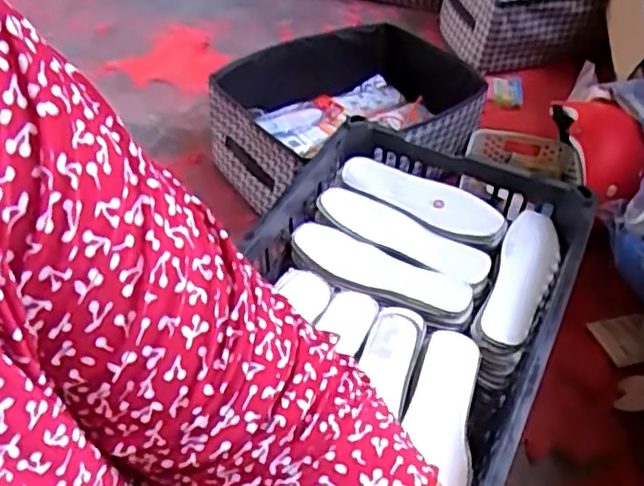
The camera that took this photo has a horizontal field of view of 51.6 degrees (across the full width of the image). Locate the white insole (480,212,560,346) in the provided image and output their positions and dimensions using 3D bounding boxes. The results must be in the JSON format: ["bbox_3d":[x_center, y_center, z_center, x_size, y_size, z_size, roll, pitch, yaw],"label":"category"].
[{"bbox_3d":[0.238,0.037,0.790,0.063,0.022,0.213,19,49,15],"label":"white insole"}]

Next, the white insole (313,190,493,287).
[{"bbox_3d":[0.102,-0.013,0.846,0.232,0.018,0.062,26,51,21],"label":"white insole"}]

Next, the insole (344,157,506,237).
[{"bbox_3d":[0.128,-0.064,0.868,0.221,0.013,0.064,28,67,28],"label":"insole"}]

